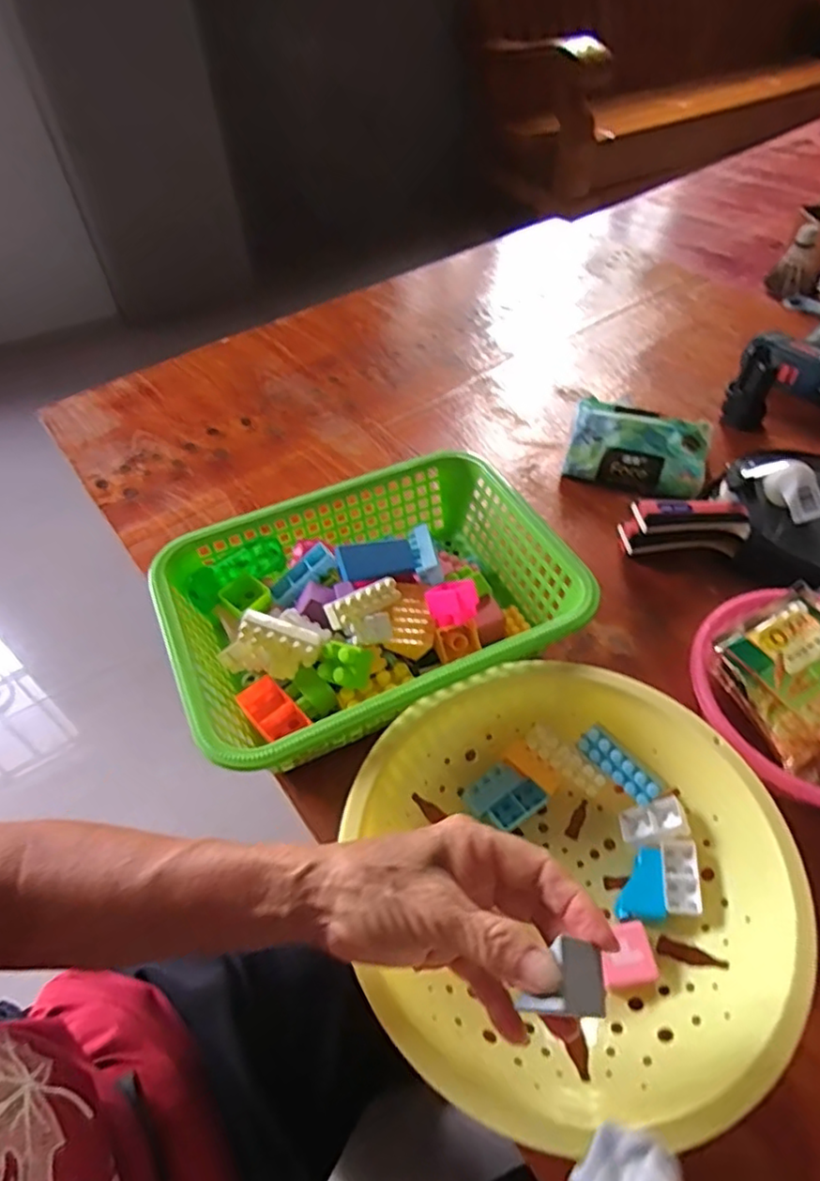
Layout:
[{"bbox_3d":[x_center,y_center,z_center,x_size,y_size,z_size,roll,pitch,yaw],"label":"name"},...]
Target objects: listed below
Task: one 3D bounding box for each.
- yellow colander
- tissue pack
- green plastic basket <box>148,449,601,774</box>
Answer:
[{"bbox_3d":[0.091,0.169,0.382,0.244,0.069,0.246,-22,51,-15],"label":"yellow colander"},{"bbox_3d":[0.228,-0.140,0.639,0.132,0.062,0.076,16,52,16],"label":"tissue pack"},{"bbox_3d":[-0.030,0.015,0.506,0.295,0.079,0.218,-21,51,-14],"label":"green plastic basket"}]

